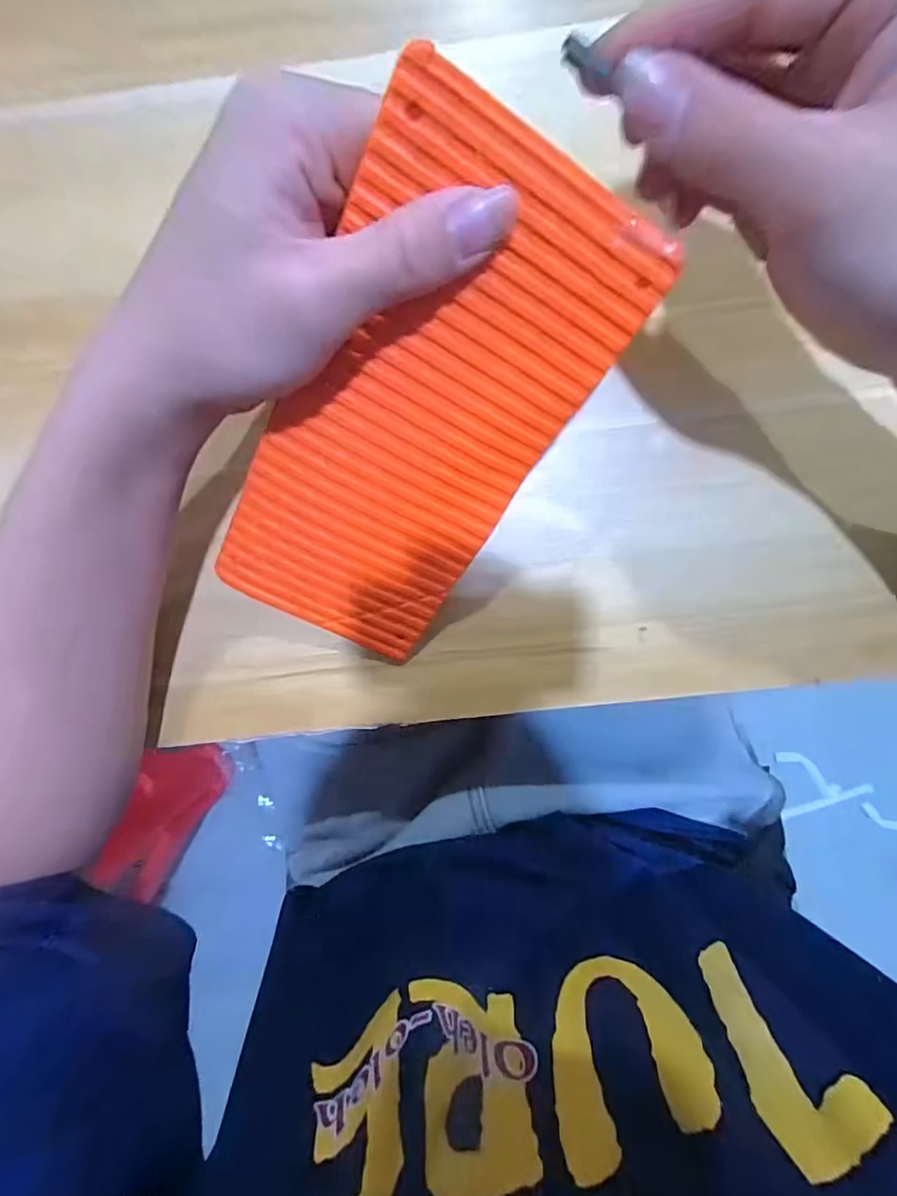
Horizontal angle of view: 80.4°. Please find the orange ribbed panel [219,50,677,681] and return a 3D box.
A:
[{"bbox_3d":[-0.014,-0.058,0.203,0.099,0.008,0.194,25,123,-17],"label":"orange ribbed panel"}]

